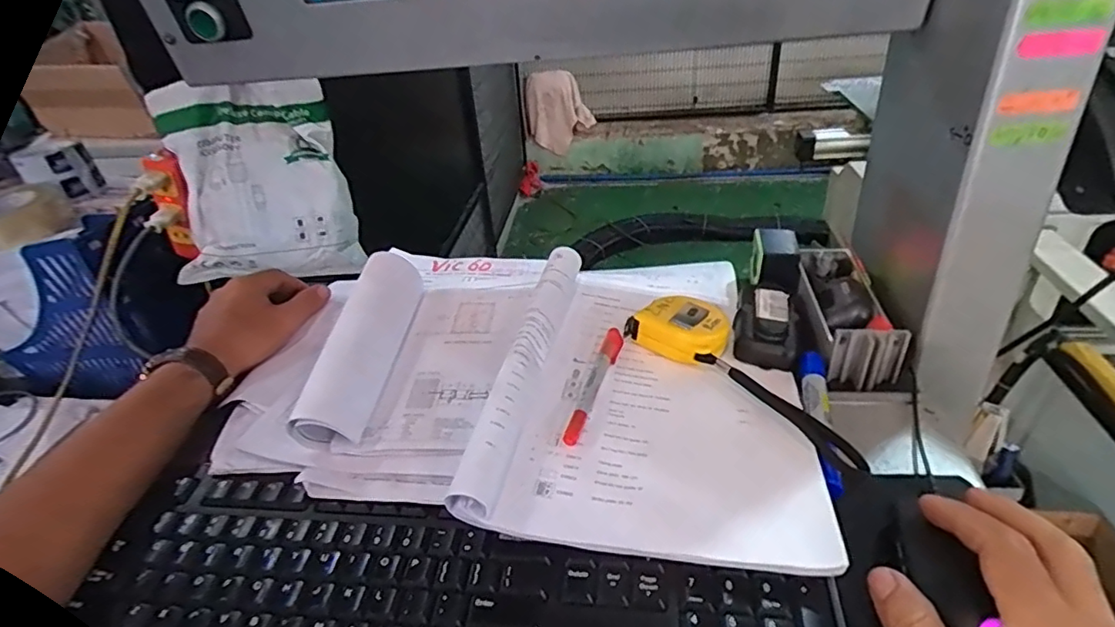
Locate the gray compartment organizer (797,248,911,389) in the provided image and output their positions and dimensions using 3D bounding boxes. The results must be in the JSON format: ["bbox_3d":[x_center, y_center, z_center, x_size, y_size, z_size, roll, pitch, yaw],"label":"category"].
[{"bbox_3d":[0.237,-0.006,0.483,0.057,0.043,0.153,0,35,9],"label":"gray compartment organizer"}]

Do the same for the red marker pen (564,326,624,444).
[{"bbox_3d":[0.029,0.049,0.422,0.014,0.011,0.130,7,36,19],"label":"red marker pen"}]

